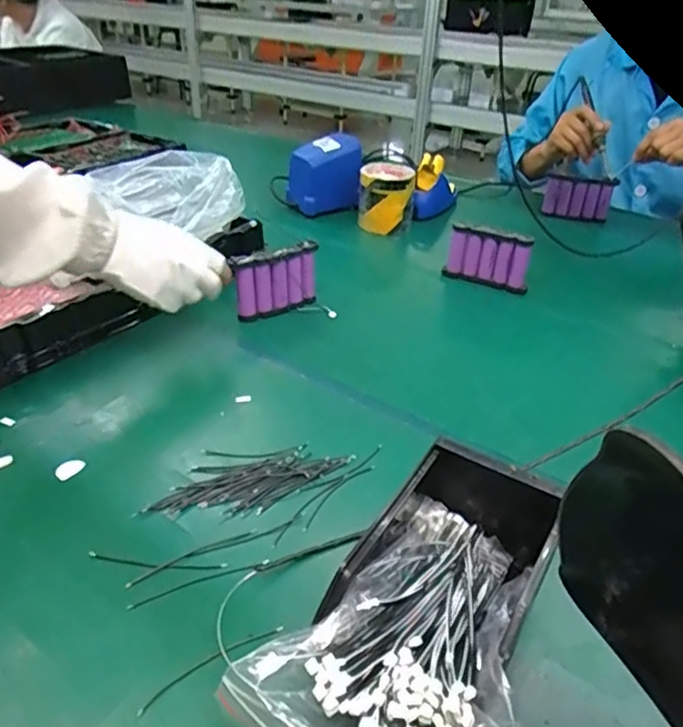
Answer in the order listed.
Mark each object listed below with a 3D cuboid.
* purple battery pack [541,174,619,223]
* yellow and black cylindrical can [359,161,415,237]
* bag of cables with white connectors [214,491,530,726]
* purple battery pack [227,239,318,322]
[{"bbox_3d":[0.418,-0.295,1.065,0.111,0.063,0.030,15,35,17],"label":"purple battery pack"},{"bbox_3d":[0.073,-0.282,1.011,0.089,0.095,0.094,3,33,1],"label":"yellow and black cylindrical can"},{"bbox_3d":[0.057,0.168,0.358,0.142,0.068,0.207,26,40,31],"label":"bag of cables with white connectors"},{"bbox_3d":[-0.080,-0.102,0.741,0.109,0.078,0.020,-17,38,-27],"label":"purple battery pack"}]

